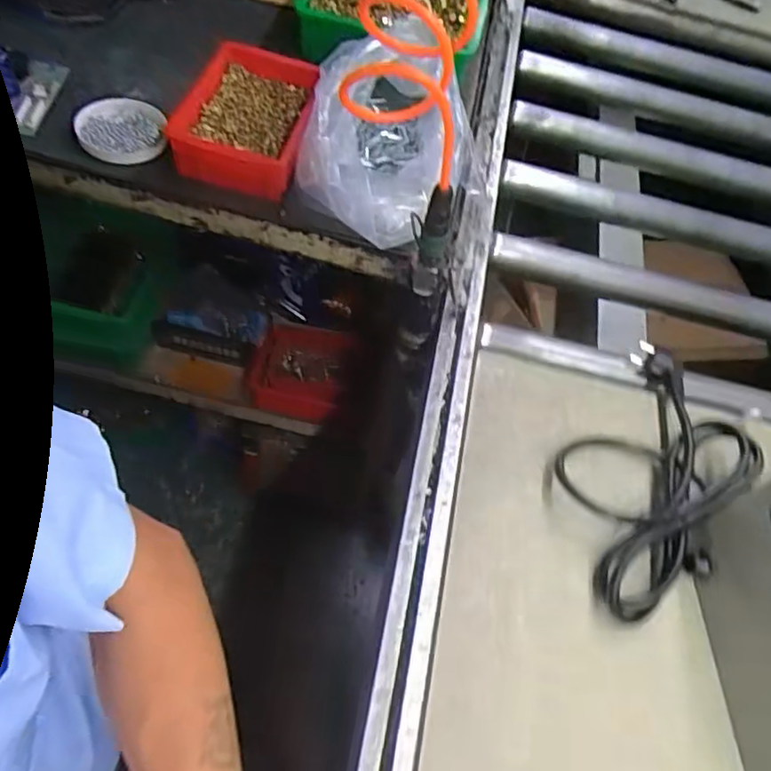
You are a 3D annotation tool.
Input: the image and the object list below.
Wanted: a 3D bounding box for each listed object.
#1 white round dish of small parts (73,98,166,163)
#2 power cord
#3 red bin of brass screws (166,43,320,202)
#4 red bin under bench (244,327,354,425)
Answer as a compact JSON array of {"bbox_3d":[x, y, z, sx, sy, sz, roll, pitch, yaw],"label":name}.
[{"bbox_3d":[-0.310,-0.301,0.739,0.097,0.012,0.098,-18,70,-21],"label":"white round dish of small parts"},{"bbox_3d":[0.256,0.083,0.607,0.149,0.067,0.287,35,61,18],"label":"power cord"},{"bbox_3d":[-0.160,-0.319,0.744,0.133,0.075,0.200,14,56,-2],"label":"red bin of brass screws"},{"bbox_3d":[-0.136,-0.025,1.032,0.160,0.092,0.136,11,56,-4],"label":"red bin under bench"}]

